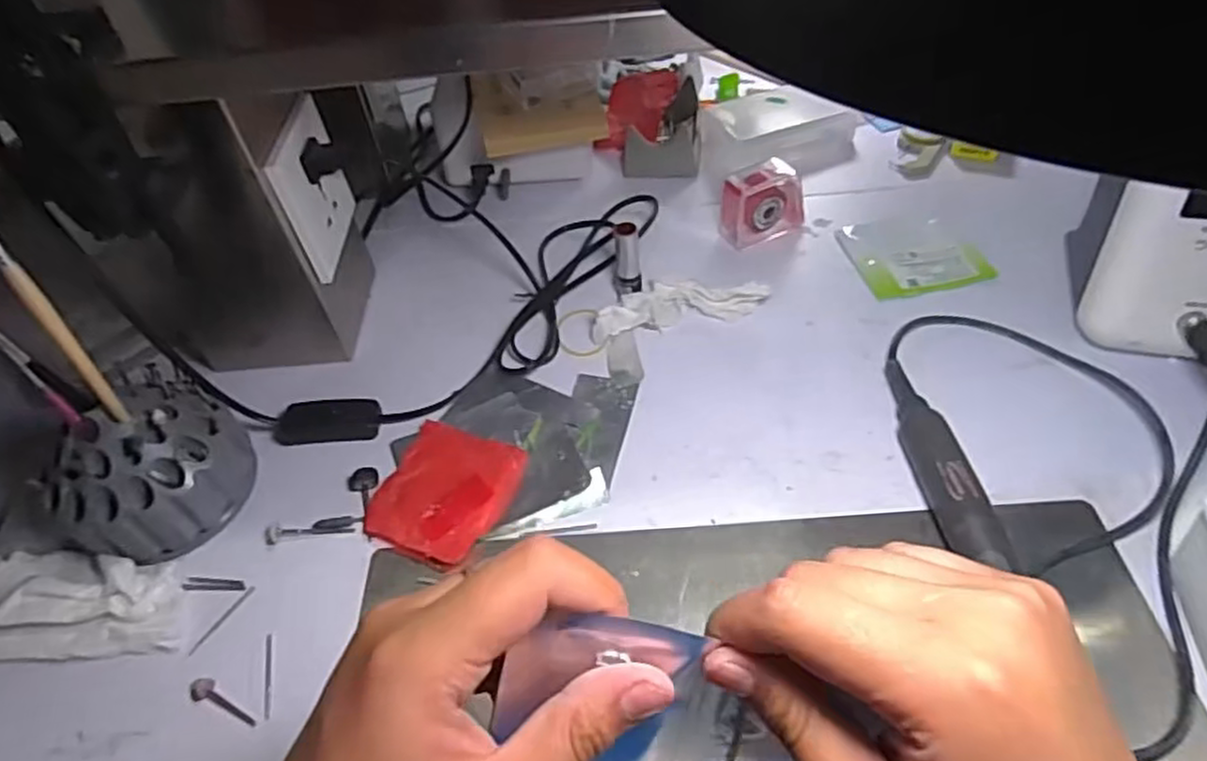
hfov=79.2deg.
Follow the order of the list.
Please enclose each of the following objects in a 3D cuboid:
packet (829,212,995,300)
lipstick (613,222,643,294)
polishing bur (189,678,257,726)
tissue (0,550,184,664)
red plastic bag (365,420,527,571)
[{"bbox_3d":[0.228,-0.095,0.542,0.088,0.007,0.075,-12,49,-5],"label":"packet"},{"bbox_3d":[0.017,-0.084,0.518,0.018,0.056,0.017,-2,49,4],"label":"lipstick"},{"bbox_3d":[-0.192,0.162,0.368,0.038,0.008,0.011,18,53,20],"label":"polishing bur"},{"bbox_3d":[-0.307,0.122,0.403,0.160,0.013,0.062,-4,49,2],"label":"tissue"},{"bbox_3d":[-0.094,0.066,0.432,0.076,0.006,0.082,20,54,21],"label":"red plastic bag"}]

